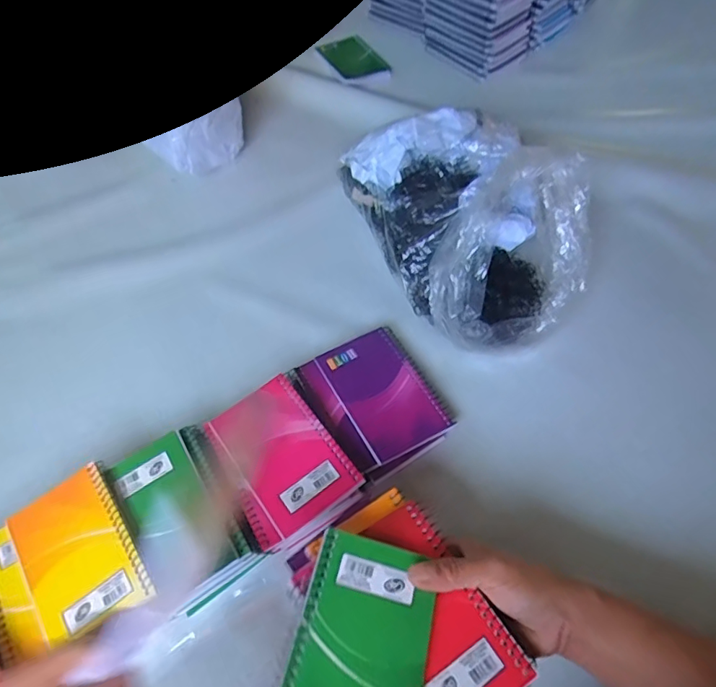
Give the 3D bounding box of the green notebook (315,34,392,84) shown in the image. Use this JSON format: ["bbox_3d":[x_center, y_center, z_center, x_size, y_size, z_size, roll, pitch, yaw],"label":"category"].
[{"bbox_3d":[-0.007,-0.453,0.822,0.083,0.010,0.141,-27,60,-12],"label":"green notebook"}]

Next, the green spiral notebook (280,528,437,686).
[{"bbox_3d":[0.002,0.184,0.313,0.078,0.005,0.129,16,50,4],"label":"green spiral notebook"}]

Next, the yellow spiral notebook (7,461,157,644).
[{"bbox_3d":[-0.221,0.166,0.410,0.077,0.016,0.118,-31,62,-14],"label":"yellow spiral notebook"}]

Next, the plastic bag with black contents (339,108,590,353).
[{"bbox_3d":[0.115,-0.140,0.550,0.187,0.132,0.284,-19,60,-7],"label":"plastic bag with black contents"}]

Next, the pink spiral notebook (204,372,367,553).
[{"bbox_3d":[-0.070,0.100,0.459,0.094,0.015,0.129,-32,62,-14],"label":"pink spiral notebook"}]

